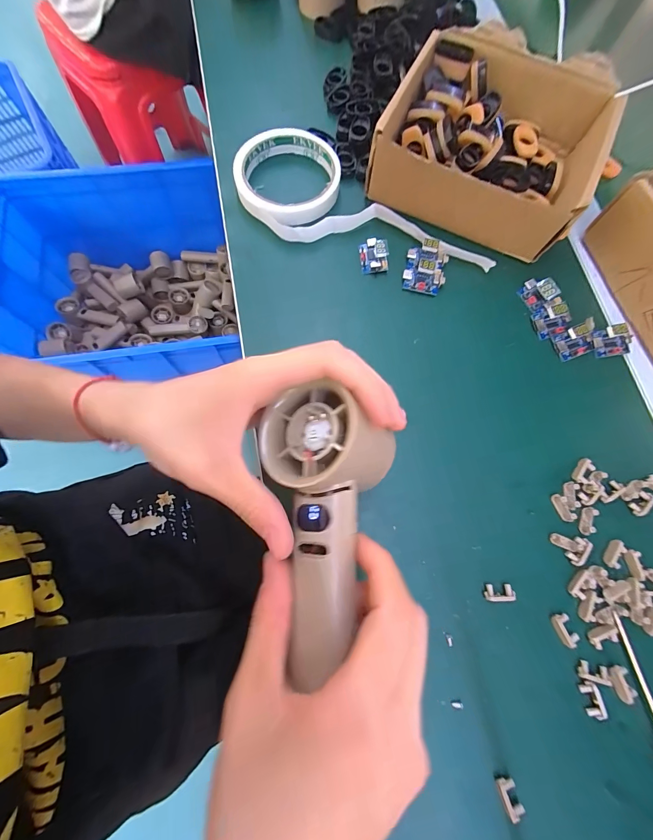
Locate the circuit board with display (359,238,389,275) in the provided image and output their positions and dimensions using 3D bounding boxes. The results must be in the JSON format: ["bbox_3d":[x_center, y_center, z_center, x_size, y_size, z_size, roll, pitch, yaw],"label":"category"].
[{"bbox_3d":[0.039,-0.140,0.283,0.022,0.015,0.029,-7,77,-2],"label":"circuit board with display"}]

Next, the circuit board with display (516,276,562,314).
[{"bbox_3d":[0.173,-0.105,0.277,0.020,0.015,0.025,-29,78,-6],"label":"circuit board with display"}]

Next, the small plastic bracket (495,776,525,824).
[{"bbox_3d":[0.104,0.214,0.191,0.010,0.007,0.019,-17,77,-4],"label":"small plastic bracket"}]

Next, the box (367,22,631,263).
[{"bbox_3d":[0.142,-0.233,0.284,0.166,0.055,0.150,27,78,6],"label":"box"}]

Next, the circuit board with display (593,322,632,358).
[{"bbox_3d":[0.229,-0.063,0.266,0.030,0.011,0.022,-9,77,-2],"label":"circuit board with display"}]

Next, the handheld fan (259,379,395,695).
[{"bbox_3d":[0.002,0.046,0.164,0.067,0.040,0.129,-2,73,0],"label":"handheld fan"}]

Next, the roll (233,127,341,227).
[{"bbox_3d":[-0.034,-0.213,0.297,0.087,0.019,0.094,0,77,0],"label":"roll"}]

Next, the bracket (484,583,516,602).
[{"bbox_3d":[0.113,0.112,0.220,0.019,0.007,0.010,1,77,0],"label":"bracket"}]

